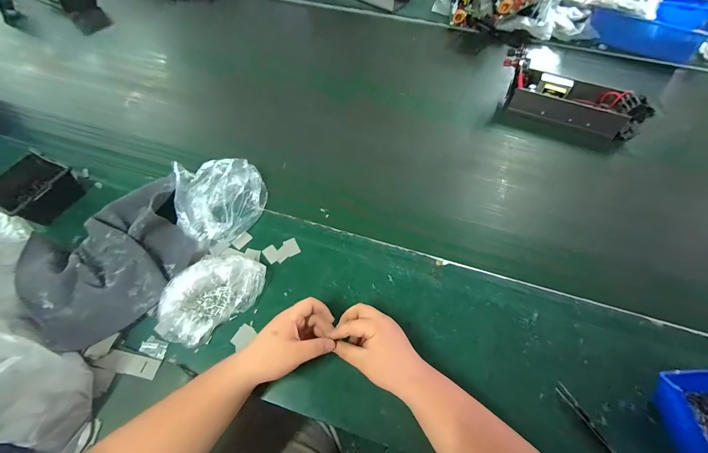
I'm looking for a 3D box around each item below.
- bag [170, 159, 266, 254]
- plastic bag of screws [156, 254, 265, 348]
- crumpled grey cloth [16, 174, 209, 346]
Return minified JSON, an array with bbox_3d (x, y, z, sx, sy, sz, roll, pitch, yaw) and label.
[{"bbox_3d":[-0.243,-0.061,0.567,0.159,0.051,0.180,-28,65,-16],"label":"bag"},{"bbox_3d":[-0.221,0.106,0.482,0.106,0.045,0.163,33,65,16],"label":"plastic bag of screws"},{"bbox_3d":[-0.383,0.037,0.505,0.237,0.070,0.236,-36,67,-19],"label":"crumpled grey cloth"}]

